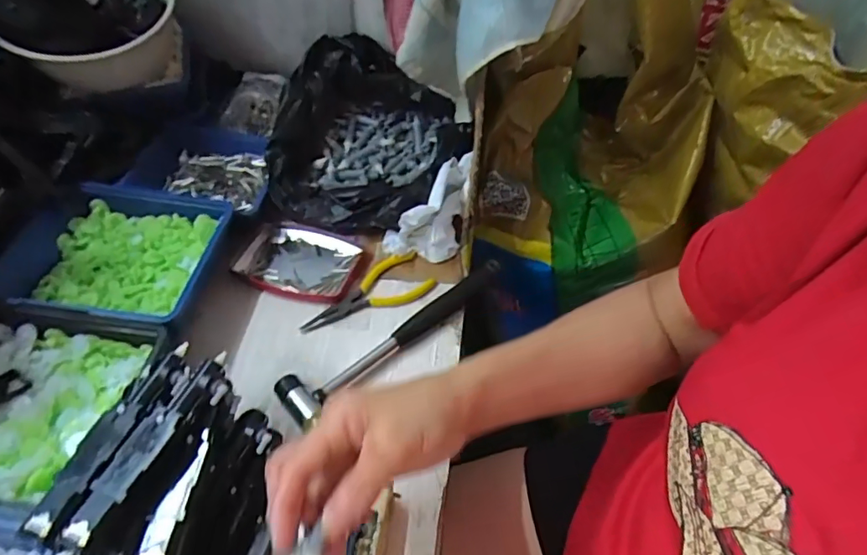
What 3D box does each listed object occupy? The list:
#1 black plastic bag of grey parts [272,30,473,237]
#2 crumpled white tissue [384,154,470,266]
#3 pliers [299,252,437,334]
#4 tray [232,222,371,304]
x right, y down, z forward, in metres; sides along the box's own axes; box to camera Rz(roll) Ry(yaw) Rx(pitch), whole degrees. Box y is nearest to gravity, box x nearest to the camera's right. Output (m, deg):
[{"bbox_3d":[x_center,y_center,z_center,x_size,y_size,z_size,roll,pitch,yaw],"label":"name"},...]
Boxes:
[{"bbox_3d":[-0.062,-0.153,0.556,0.193,0.106,0.234,10,50,10],"label":"black plastic bag of grey parts"},{"bbox_3d":[-0.007,-0.071,0.507,0.072,0.069,0.098,10,50,9],"label":"crumpled white tissue"},{"bbox_3d":[-0.065,0.011,0.480,0.127,0.013,0.051,-15,51,-12],"label":"pliers"},{"bbox_3d":[-0.133,-0.017,0.507,0.123,0.012,0.087,19,52,16],"label":"tray"}]

